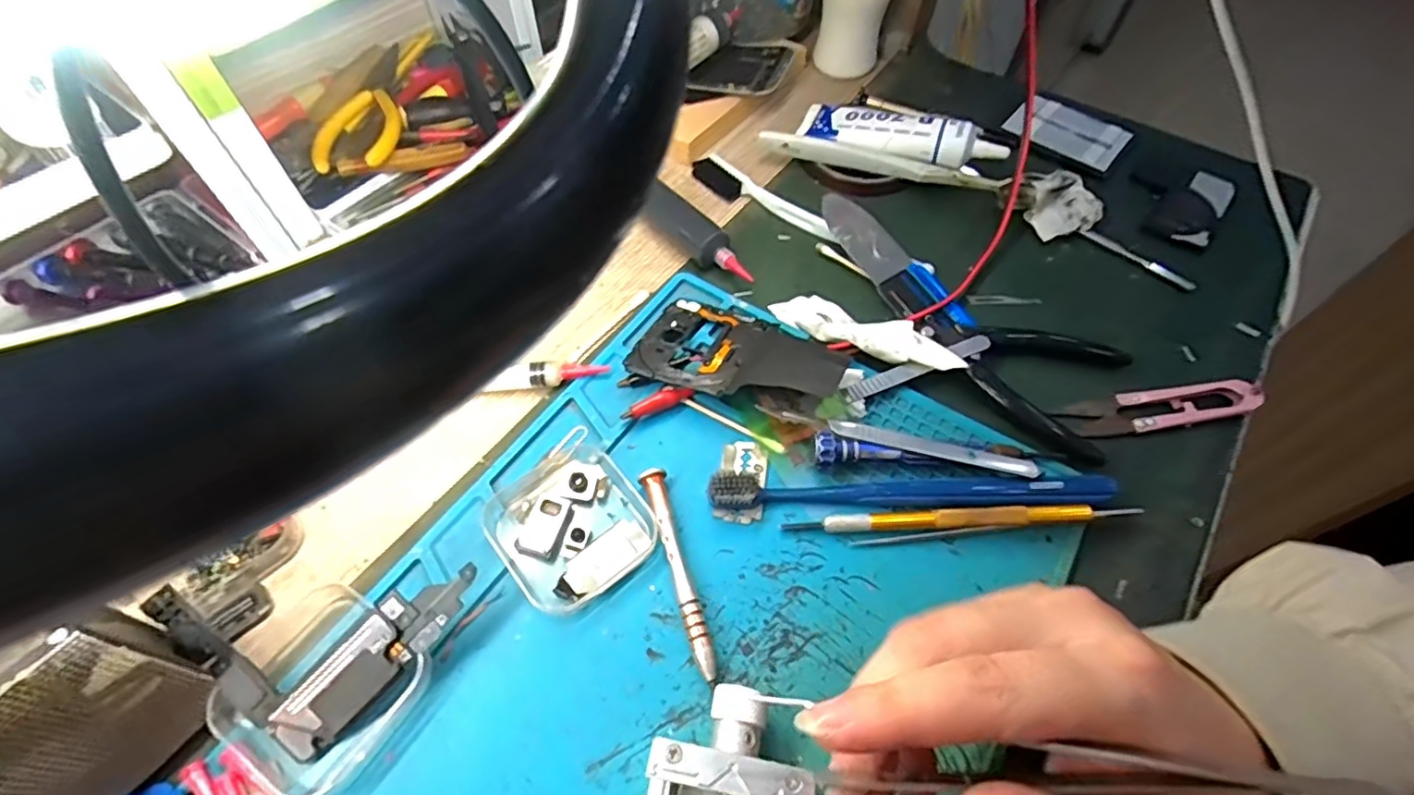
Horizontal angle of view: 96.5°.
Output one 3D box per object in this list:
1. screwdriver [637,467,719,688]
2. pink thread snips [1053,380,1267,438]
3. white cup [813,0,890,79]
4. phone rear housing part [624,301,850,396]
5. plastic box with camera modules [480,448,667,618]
[{"bbox_3d":[-0.011,0.075,0.276,0.012,0.011,0.095,-17,58,-10],"label":"screwdriver"},{"bbox_3d":[0.229,0.004,0.322,0.099,0.010,0.024,-9,57,-5],"label":"pink thread snips"},{"bbox_3d":[0.112,-0.294,0.481,0.052,0.087,0.047,9,57,5],"label":"white cup"},{"bbox_3d":[0.017,-0.024,0.327,0.106,0.007,0.062,13,45,20],"label":"phone rear housing part"},{"bbox_3d":[-0.063,0.056,0.287,0.064,0.015,0.070,-36,64,-21],"label":"plastic box with camera modules"}]

